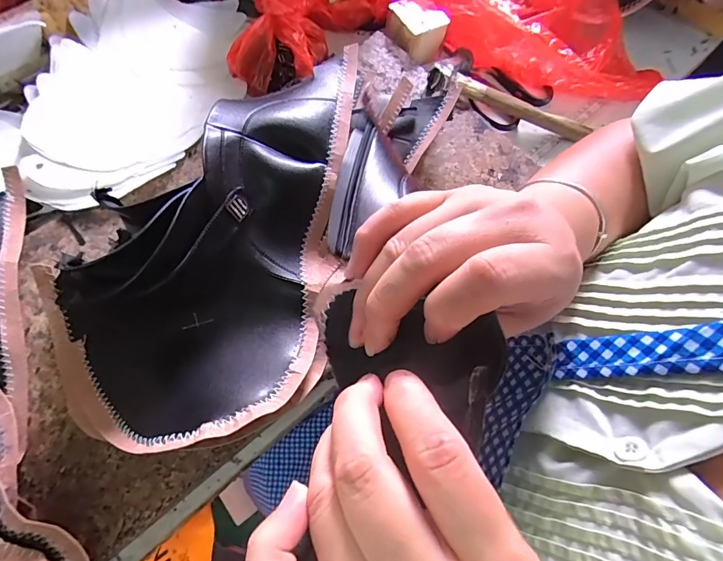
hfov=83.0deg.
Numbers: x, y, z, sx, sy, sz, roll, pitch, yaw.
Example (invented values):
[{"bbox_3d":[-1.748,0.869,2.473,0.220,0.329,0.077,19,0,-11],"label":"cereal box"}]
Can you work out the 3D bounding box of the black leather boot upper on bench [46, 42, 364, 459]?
[{"bbox_3d":[-0.107,-0.061,0.366,0.197,0.076,0.404,18,69,5],"label":"black leather boot upper on bench"}]

